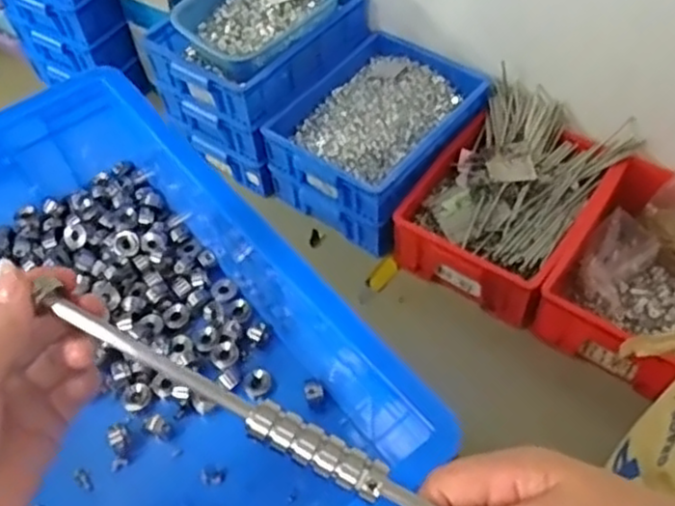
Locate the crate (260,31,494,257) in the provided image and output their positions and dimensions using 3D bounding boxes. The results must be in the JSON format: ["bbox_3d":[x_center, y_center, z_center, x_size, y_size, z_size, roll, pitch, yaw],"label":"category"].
[{"bbox_3d":[0.094,-0.263,1.605,0.340,0.179,0.460,29,59,23],"label":"crate"}]

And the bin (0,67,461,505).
[{"bbox_3d":[-0.179,0.074,0.456,0.302,0.109,0.407,-33,57,-21],"label":"bin"}]

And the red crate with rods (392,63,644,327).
[{"bbox_3d":[0.355,-0.130,1.475,0.340,0.160,0.471,30,59,24],"label":"red crate with rods"}]

